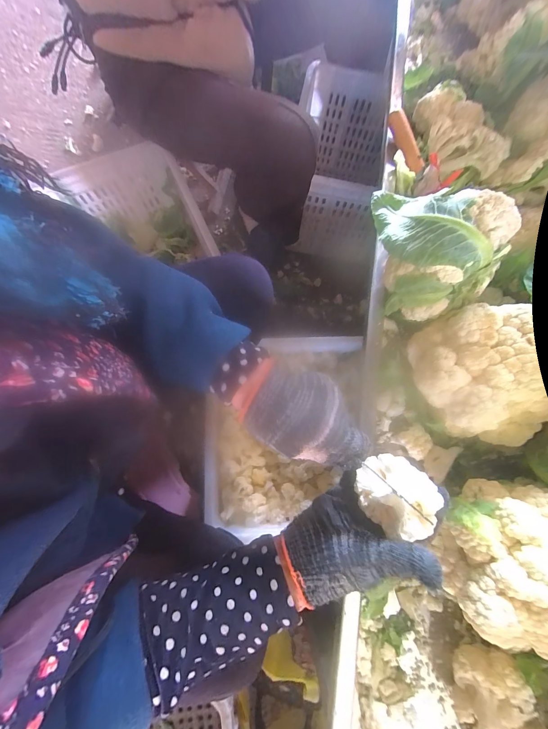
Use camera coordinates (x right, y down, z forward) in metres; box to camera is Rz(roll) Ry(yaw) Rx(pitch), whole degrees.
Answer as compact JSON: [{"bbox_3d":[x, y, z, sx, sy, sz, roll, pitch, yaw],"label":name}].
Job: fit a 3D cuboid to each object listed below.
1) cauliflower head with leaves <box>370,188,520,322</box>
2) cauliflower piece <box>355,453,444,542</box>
[{"bbox_3d":[0.190,-0.148,0.345,0.113,0.107,0.158,-6,78,-3],"label":"cauliflower head with leaves"},{"bbox_3d":[0.112,0.118,0.264,0.063,0.037,0.062,18,78,3],"label":"cauliflower piece"}]

